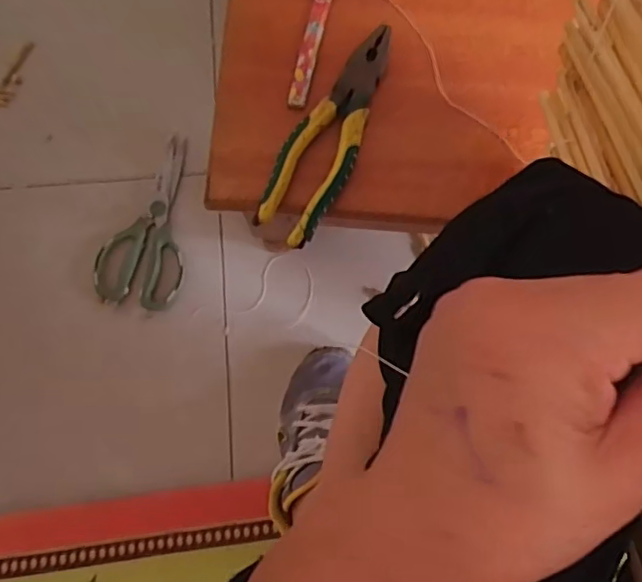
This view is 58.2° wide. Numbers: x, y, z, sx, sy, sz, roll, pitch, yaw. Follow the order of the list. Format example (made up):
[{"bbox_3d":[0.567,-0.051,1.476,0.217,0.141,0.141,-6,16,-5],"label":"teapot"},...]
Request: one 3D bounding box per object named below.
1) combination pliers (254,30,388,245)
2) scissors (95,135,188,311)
[{"bbox_3d":[0.007,-0.125,0.450,0.053,0.018,0.186,23,81,5],"label":"combination pliers"},{"bbox_3d":[-0.206,-0.088,0.684,0.095,0.021,0.211,4,80,2],"label":"scissors"}]

